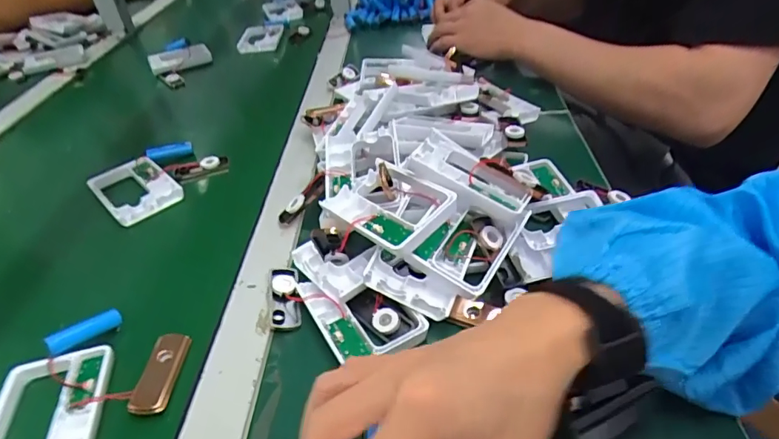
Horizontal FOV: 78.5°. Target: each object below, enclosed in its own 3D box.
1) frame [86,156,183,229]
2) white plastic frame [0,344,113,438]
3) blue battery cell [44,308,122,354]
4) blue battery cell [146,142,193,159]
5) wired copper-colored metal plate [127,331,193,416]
[{"bbox_3d":[-0.271,-0.032,0.509,0.068,0.021,0.088,-33,47,-31],"label":"frame"},{"bbox_3d":[-0.223,0.129,0.309,0.071,0.014,0.095,-12,40,-9],"label":"white plastic frame"},{"bbox_3d":[-0.226,0.082,0.354,0.010,0.013,0.050,25,32,30],"label":"blue battery cell"},{"bbox_3d":[-0.259,-0.081,0.561,0.050,0.014,0.014,-14,40,-14],"label":"blue battery cell"},{"bbox_3d":[-0.160,0.105,0.333,0.022,0.007,0.062,-5,39,0],"label":"wired copper-colored metal plate"}]

